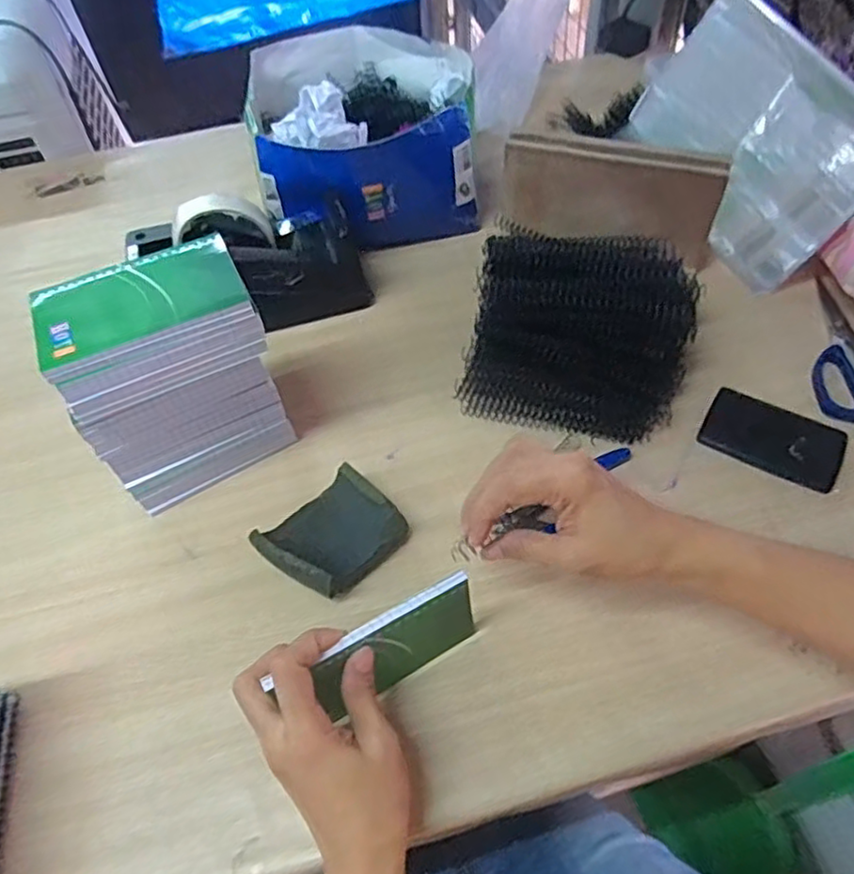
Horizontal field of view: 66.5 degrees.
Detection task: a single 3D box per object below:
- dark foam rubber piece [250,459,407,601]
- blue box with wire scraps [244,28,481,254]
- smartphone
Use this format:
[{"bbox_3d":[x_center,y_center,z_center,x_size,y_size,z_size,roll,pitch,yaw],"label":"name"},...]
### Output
[{"bbox_3d":[-0.068,0.072,0.474,0.090,0.033,0.074,-37,62,-20],"label":"dark foam rubber piece"},{"bbox_3d":[-0.061,-0.314,0.673,0.218,0.146,0.235,-11,56,-5],"label":"blue box with wire scraps"},{"bbox_3d":[0.274,-0.001,0.515,0.101,0.009,0.061,29,62,20],"label":"smartphone"}]

